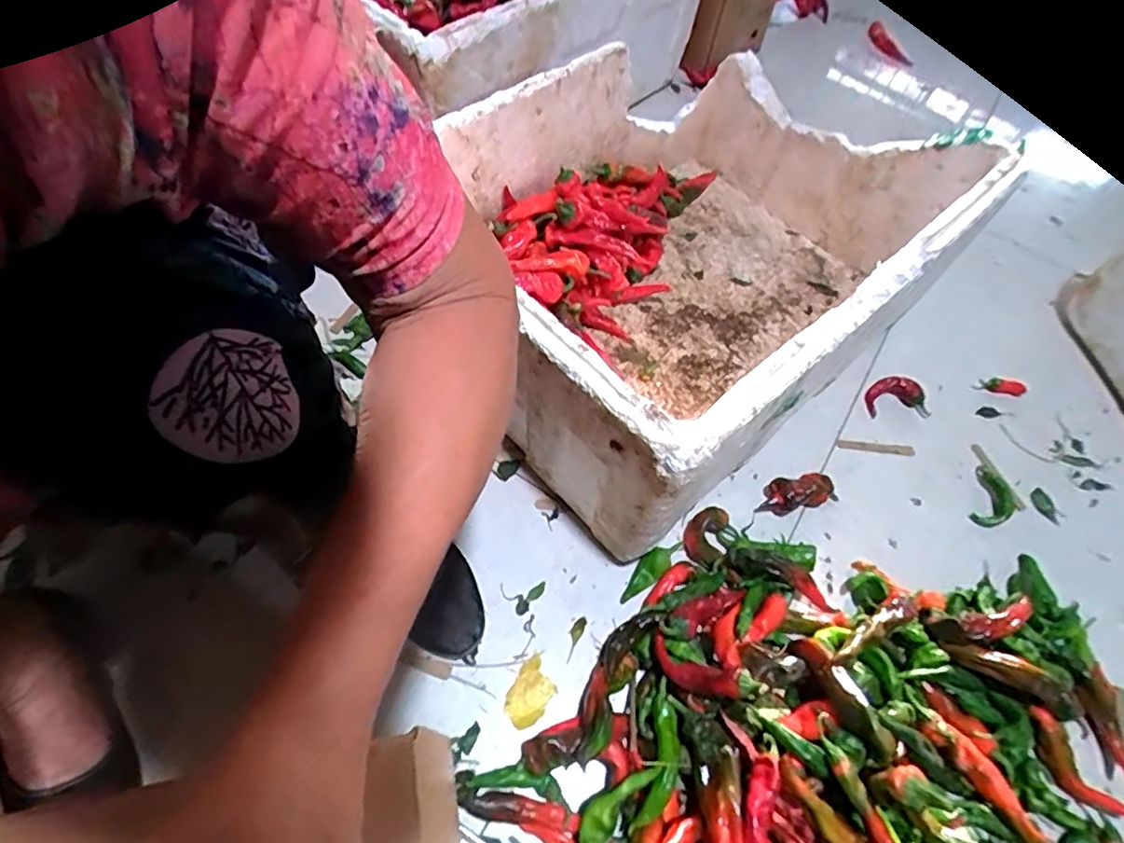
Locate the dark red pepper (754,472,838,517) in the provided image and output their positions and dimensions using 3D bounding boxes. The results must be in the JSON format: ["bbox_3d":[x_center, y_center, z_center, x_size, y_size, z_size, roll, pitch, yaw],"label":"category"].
[{"bbox_3d":[0.271,0.082,0.686,0.101,0.042,0.039,-12,61,-10],"label":"dark red pepper"}]

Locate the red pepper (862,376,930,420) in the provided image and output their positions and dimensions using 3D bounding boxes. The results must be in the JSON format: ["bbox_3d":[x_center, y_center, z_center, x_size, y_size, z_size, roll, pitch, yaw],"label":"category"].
[{"bbox_3d":[0.436,-0.032,0.780,0.085,0.034,0.047,0,60,-4],"label":"red pepper"}]

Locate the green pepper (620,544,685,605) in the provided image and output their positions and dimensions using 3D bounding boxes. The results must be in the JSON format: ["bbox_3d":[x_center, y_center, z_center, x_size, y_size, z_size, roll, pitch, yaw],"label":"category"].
[{"bbox_3d":[0.094,0.156,0.636,0.089,0.015,0.028,-34,67,-21],"label":"green pepper"}]

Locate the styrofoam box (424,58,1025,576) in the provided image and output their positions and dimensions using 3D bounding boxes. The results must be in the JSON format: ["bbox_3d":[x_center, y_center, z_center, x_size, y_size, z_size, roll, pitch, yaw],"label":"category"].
[{"bbox_3d":[0.151,-0.209,0.709,0.625,0.240,0.435,-38,69,-22],"label":"styrofoam box"}]

